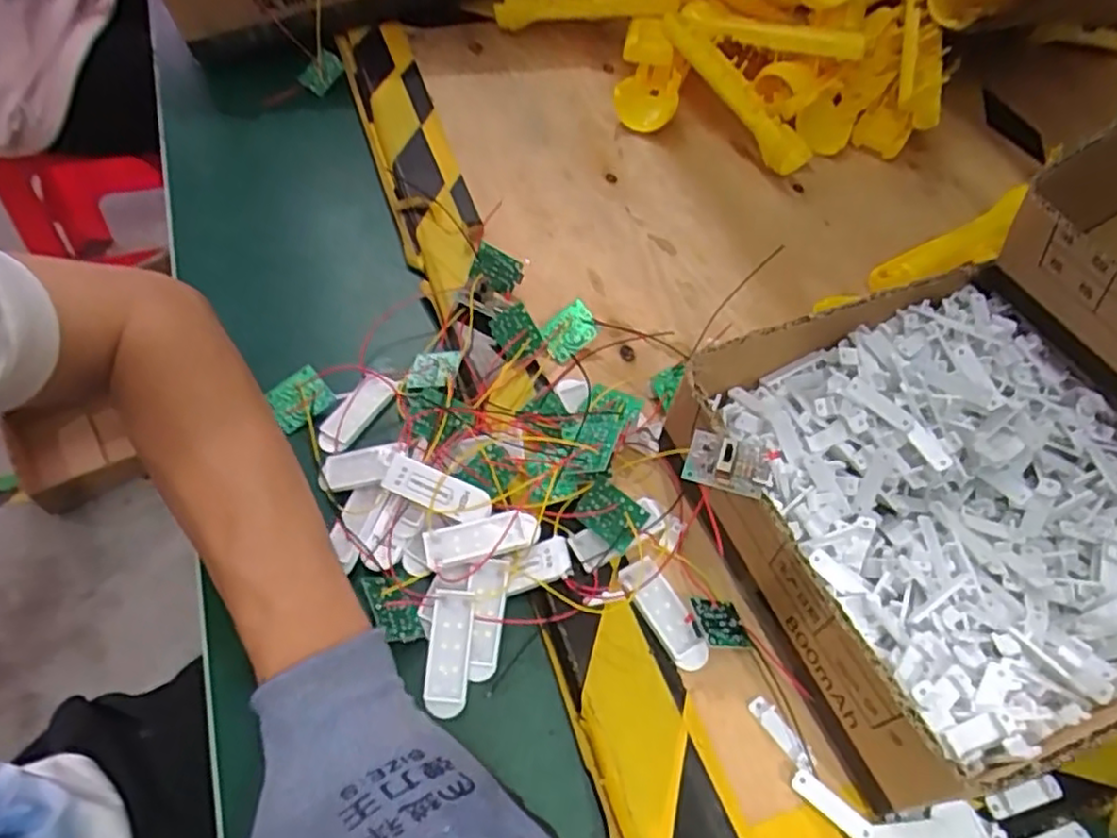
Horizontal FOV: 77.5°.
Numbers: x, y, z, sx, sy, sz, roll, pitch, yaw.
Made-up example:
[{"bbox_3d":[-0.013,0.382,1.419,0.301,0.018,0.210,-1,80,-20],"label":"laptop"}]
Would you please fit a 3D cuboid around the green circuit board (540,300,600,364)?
[{"bbox_3d":[0.007,-0.053,0.432,0.035,0.028,0.004,-39,26,-12],"label":"green circuit board"}]

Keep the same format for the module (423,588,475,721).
[{"bbox_3d":[-0.053,0.112,0.335,0.020,0.006,0.057,4,73,-2],"label":"module"}]

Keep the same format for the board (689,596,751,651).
[{"bbox_3d":[0.079,0.100,0.341,0.033,0.006,0.024,17,38,-36],"label":"board"}]

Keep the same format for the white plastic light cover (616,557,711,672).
[{"bbox_3d":[0.053,0.096,0.346,0.019,0.007,0.057,-24,61,-20],"label":"white plastic light cover"}]

